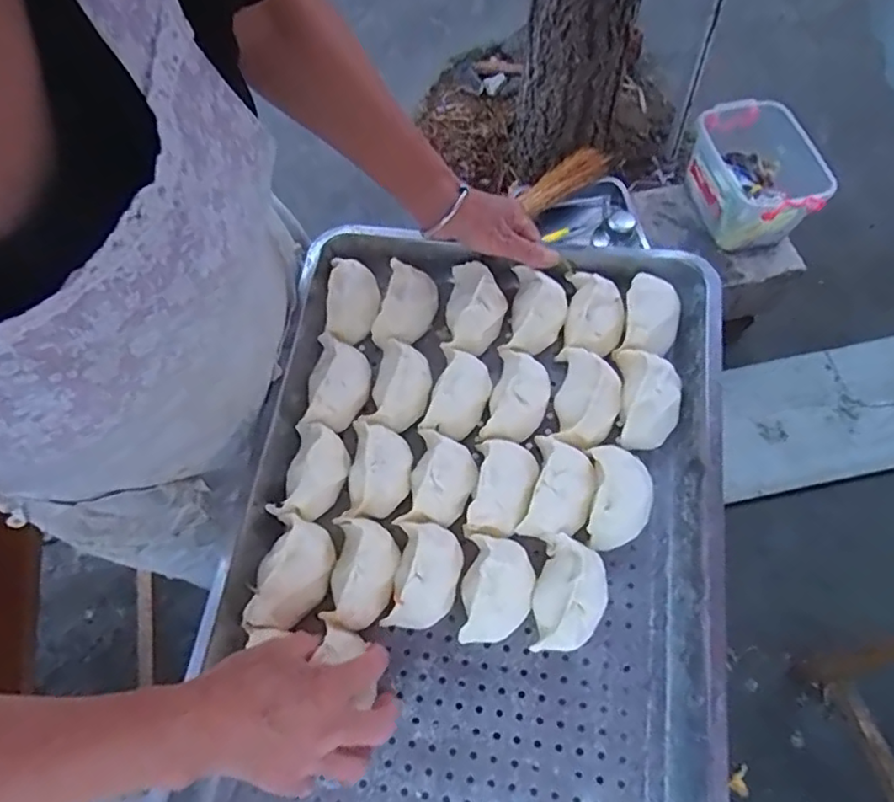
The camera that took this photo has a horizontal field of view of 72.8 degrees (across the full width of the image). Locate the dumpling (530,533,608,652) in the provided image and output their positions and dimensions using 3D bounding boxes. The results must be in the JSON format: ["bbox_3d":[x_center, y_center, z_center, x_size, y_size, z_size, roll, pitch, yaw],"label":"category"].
[{"bbox_3d":[0.098,0.155,0.480,0.055,0.039,0.087,16,63,9],"label":"dumpling"}]

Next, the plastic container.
[{"bbox_3d":[0.623,-0.471,1.289,0.195,0.195,0.314,-18,63,-8],"label":"plastic container"}]

